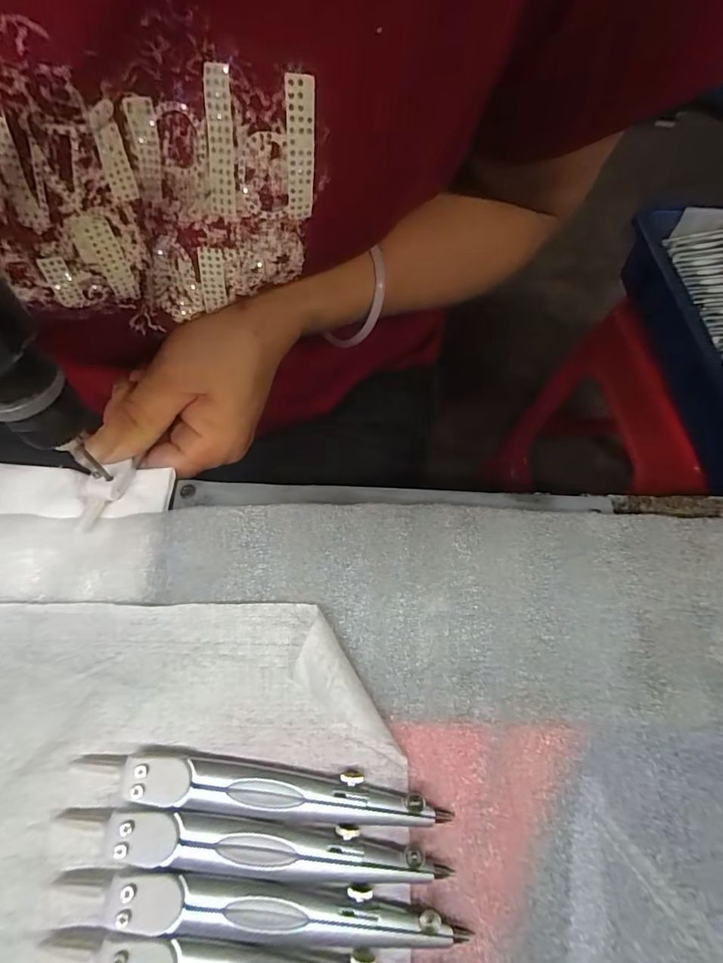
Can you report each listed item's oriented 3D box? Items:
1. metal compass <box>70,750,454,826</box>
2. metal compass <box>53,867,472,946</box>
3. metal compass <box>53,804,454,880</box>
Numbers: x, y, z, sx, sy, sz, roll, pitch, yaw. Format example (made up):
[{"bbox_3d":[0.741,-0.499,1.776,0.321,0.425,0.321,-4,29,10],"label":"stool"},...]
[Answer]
[{"bbox_3d":[-0.035,0.107,0.155,0.123,0.007,0.015,6,60,2],"label":"metal compass"},{"bbox_3d":[-0.031,0.134,0.141,0.122,0.007,0.016,3,60,1],"label":"metal compass"},{"bbox_3d":[-0.036,0.120,0.148,0.124,0.008,0.015,5,60,2],"label":"metal compass"}]

